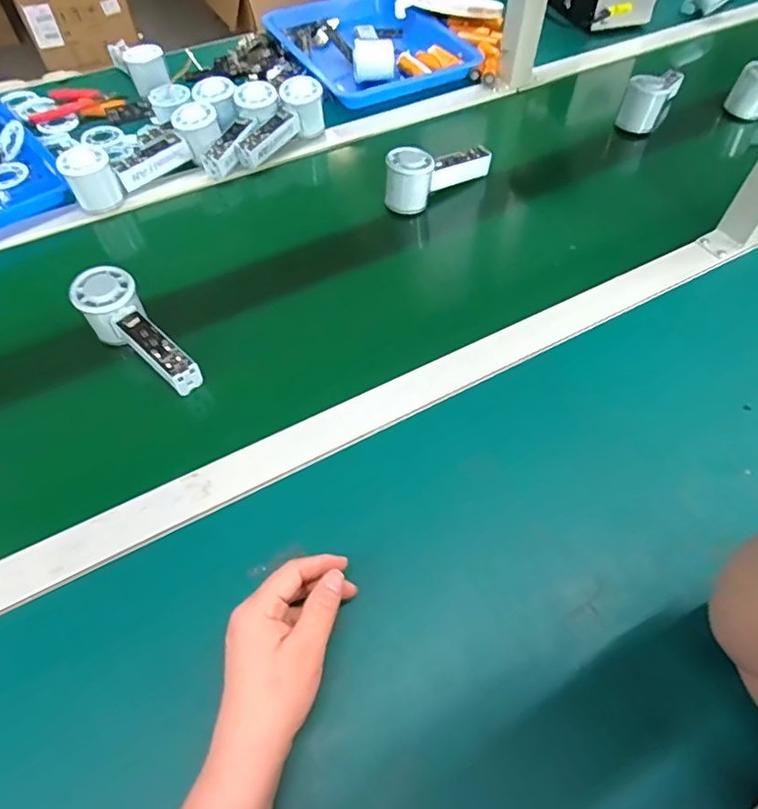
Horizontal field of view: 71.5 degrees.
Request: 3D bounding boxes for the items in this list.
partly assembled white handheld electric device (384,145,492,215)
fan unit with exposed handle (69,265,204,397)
[{"bbox_3d":[0.075,-0.289,0.666,0.150,0.071,0.045,-23,59,-16],"label":"partly assembled white handheld electric device"},{"bbox_3d":[-0.234,-0.069,0.518,0.161,0.053,0.057,44,64,10],"label":"fan unit with exposed handle"}]

